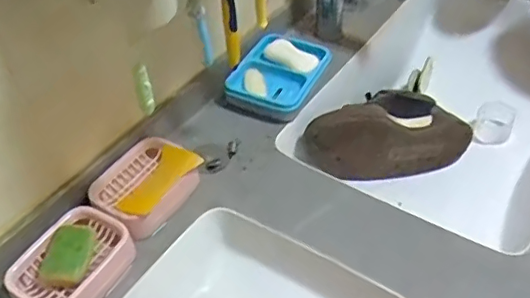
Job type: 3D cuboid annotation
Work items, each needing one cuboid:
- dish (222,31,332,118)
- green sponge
[{"bbox_3d":[0.020,-0.113,0.835,0.116,0.035,0.161,16,48,18],"label":"dish"},{"bbox_3d":[-0.212,0.111,0.598,0.042,0.017,0.071,4,46,6],"label":"green sponge"}]

